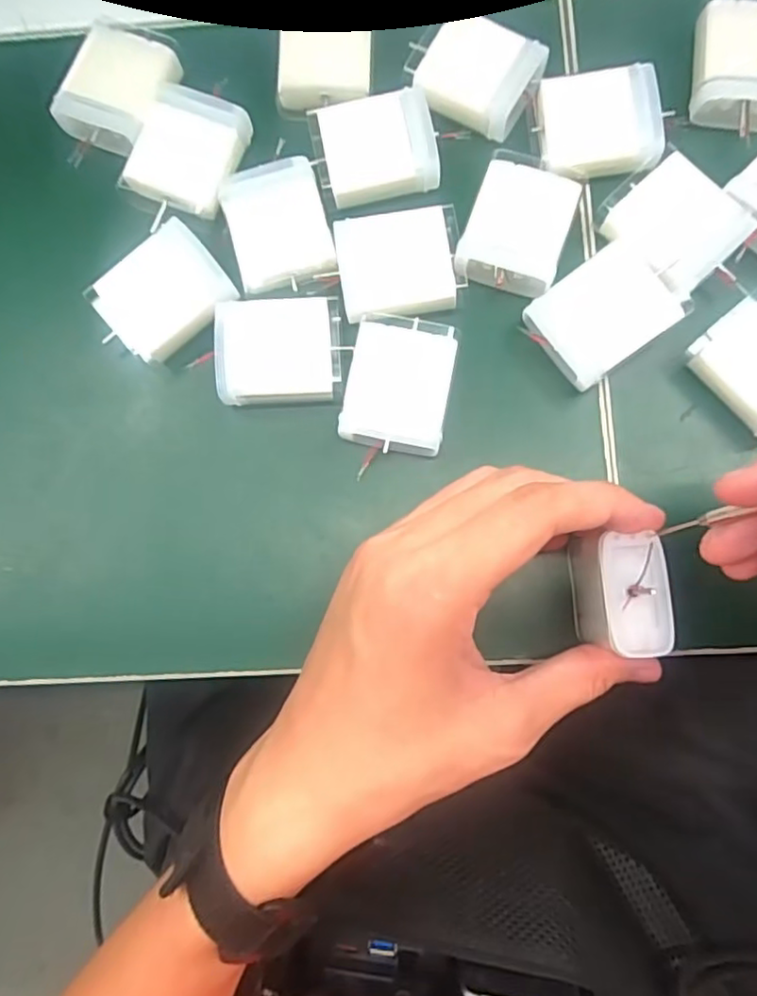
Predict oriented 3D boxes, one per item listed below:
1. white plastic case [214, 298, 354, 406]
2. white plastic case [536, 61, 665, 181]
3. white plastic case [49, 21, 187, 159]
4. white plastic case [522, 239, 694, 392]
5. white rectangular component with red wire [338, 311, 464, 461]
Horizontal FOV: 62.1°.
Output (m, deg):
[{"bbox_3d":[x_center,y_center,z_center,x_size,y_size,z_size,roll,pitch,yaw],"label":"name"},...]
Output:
[{"bbox_3d":[-0.040,-0.061,0.262,0.050,0.017,0.043,-3,80,3],"label":"white plastic case"},{"bbox_3d":[0.093,-0.158,0.265,0.047,0.013,0.046,-2,80,3],"label":"white plastic case"},{"bbox_3d":[-0.115,-0.182,0.279,0.042,0.012,0.051,25,83,7],"label":"white plastic case"},{"bbox_3d":[0.088,-0.074,0.255,0.051,0.022,0.041,-37,80,-3],"label":"white plastic case"},{"bbox_3d":[0.009,-0.047,0.259,0.041,0.014,0.054,10,81,5],"label":"white rectangular component with red wire"}]

